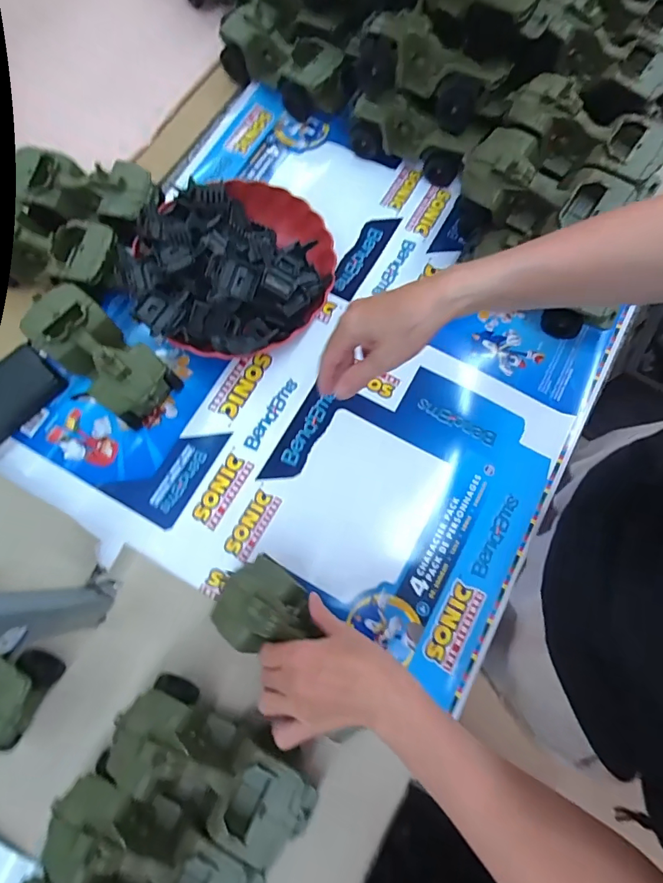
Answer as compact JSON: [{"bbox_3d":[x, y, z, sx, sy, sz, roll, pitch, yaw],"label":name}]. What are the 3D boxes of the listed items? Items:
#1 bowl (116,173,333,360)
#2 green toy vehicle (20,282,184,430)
[{"bbox_3d":[-0.121,-0.212,0.554,0.227,0.087,0.233,0,74,0],"label":"bowl"},{"bbox_3d":[-0.261,-0.093,0.524,0.179,0.081,0.096,38,78,10],"label":"green toy vehicle"}]

